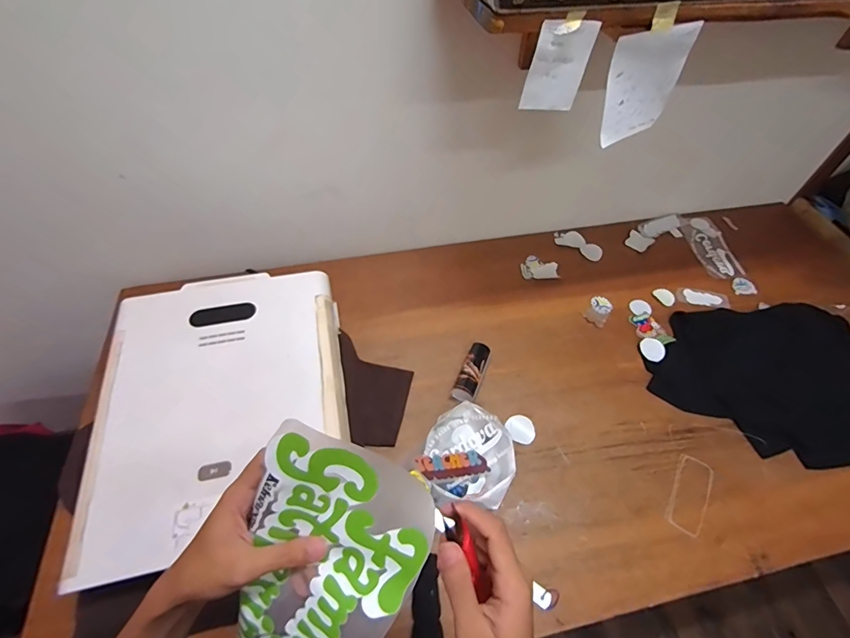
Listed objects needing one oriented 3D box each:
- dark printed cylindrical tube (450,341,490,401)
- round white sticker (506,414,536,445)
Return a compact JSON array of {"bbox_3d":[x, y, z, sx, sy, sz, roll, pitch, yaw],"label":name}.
[{"bbox_3d":[0.106,0.117,0.920,0.054,0.039,0.147,21,57,13],"label":"dark printed cylindrical tube"},{"bbox_3d":[0.203,0.231,0.863,0.056,0.005,0.060,1,55,-1],"label":"round white sticker"}]

